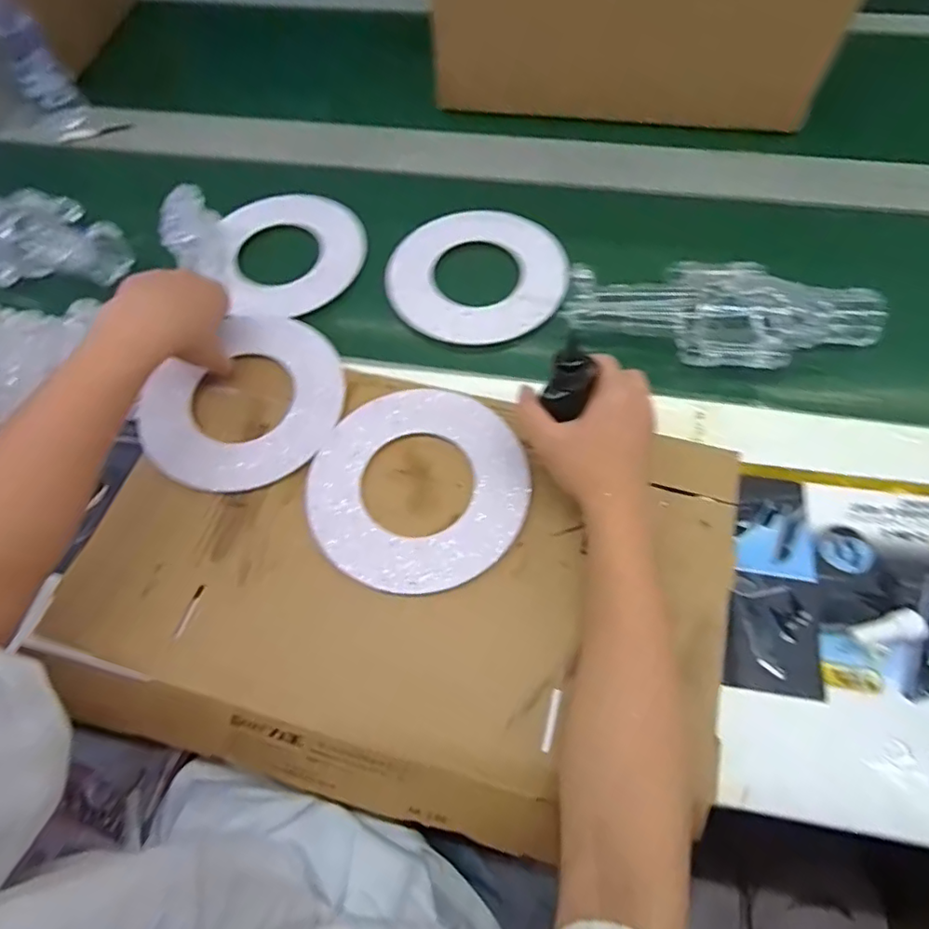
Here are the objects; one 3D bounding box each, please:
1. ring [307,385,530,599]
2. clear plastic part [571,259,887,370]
[{"bbox_3d":[-0.042,0.016,0.516,0.187,0.007,0.195,-1,63,2],"label":"ring"},{"bbox_3d":[0.255,-0.154,0.571,0.294,0.060,0.135,2,64,4],"label":"clear plastic part"}]

